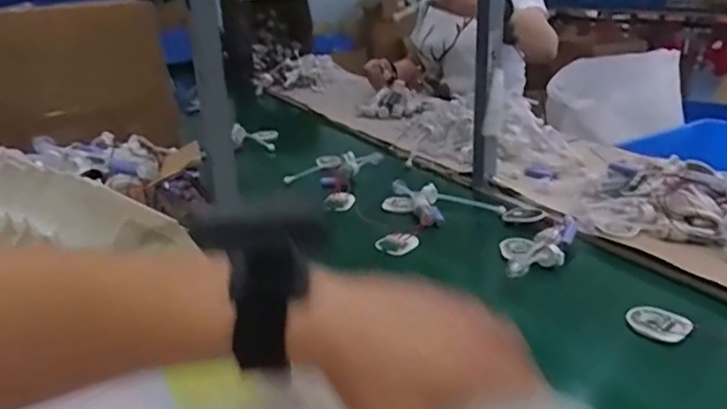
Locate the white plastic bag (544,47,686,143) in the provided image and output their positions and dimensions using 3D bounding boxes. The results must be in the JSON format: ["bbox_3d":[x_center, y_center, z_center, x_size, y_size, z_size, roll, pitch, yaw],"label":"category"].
[{"bbox_3d":[0.713,-0.299,1.661,0.340,0.248,0.088,13,26,29],"label":"white plastic bag"}]

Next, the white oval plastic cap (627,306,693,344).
[{"bbox_3d":[0.306,0.123,0.604,0.058,0.007,0.036,9,51,29],"label":"white oval plastic cap"}]

